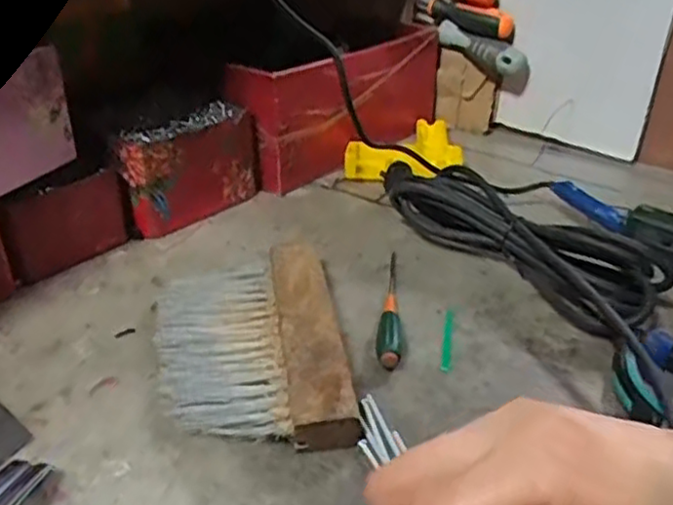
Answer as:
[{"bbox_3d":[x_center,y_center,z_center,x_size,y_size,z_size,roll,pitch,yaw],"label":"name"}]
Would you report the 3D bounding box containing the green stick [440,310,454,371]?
[{"bbox_3d":[0.076,0.058,0.463,0.006,0.006,0.061,6,31,10],"label":"green stick"}]

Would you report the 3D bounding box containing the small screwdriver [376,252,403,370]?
[{"bbox_3d":[0.039,0.035,0.491,0.016,0.017,0.142,3,31,4],"label":"small screwdriver"}]

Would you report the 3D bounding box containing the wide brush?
[{"bbox_3d":[-0.058,0.058,0.444,0.116,0.027,0.185,-5,31,-7],"label":"wide brush"}]

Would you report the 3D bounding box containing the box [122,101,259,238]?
[{"bbox_3d":[-0.131,-0.075,0.612,0.054,0.082,0.129,23,38,34],"label":"box"}]

